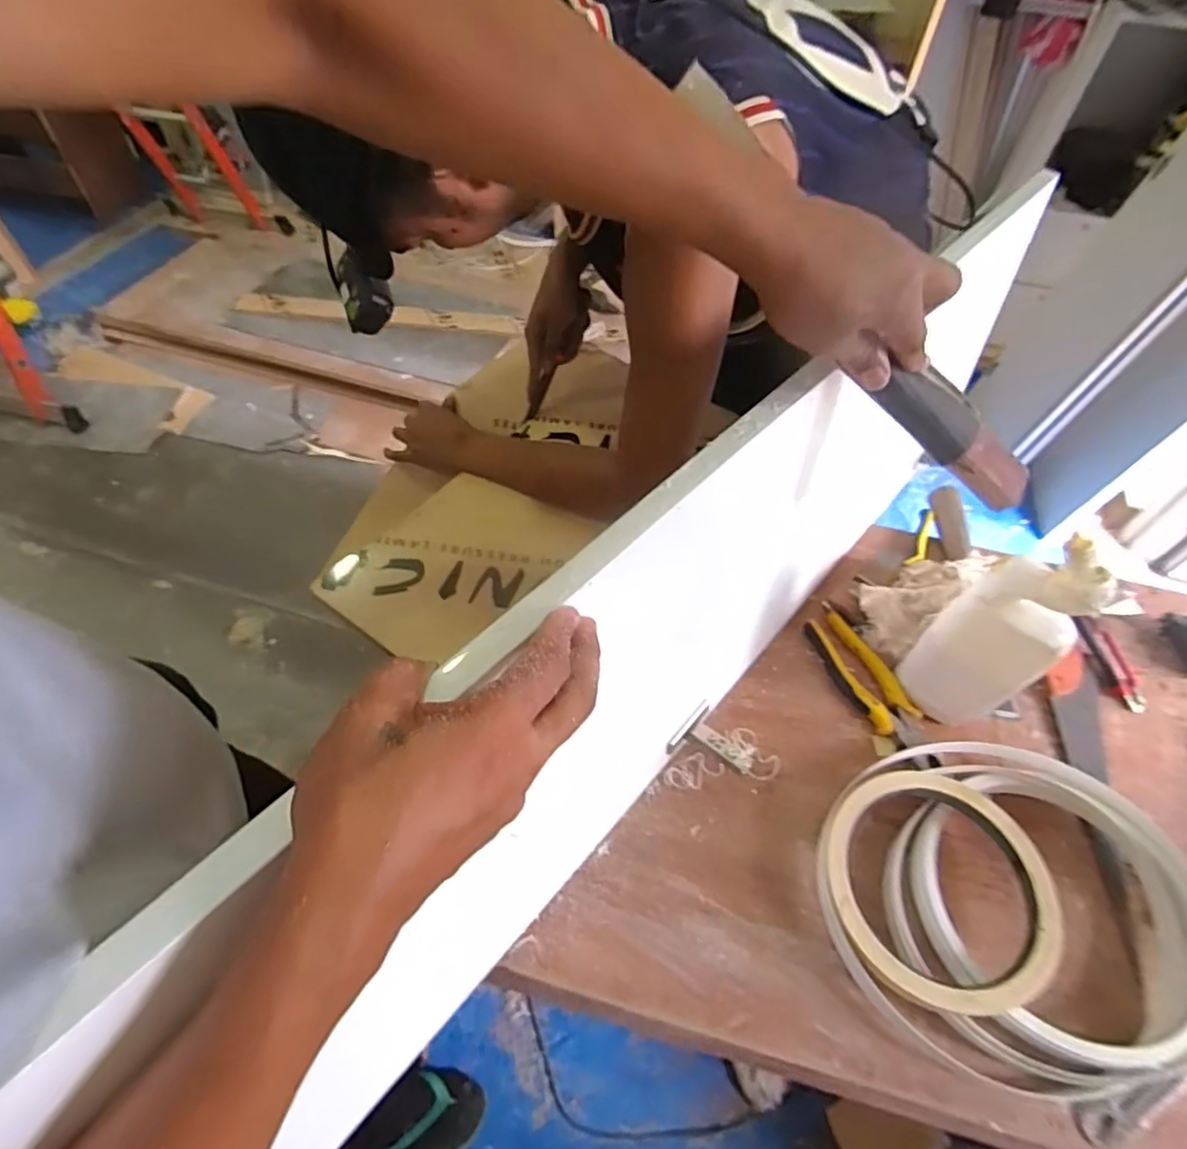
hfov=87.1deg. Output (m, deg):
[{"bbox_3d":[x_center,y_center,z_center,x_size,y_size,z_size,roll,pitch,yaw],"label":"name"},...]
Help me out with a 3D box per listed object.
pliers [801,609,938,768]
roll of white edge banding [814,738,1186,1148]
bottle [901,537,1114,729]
[{"bbox_3d":[0.308,0.123,0.686,0.052,0.024,0.189,-17,55,-15],"label":"pliers"},{"bbox_3d":[0.368,0.293,0.539,0.297,0.060,0.303,1,53,-2],"label":"roll of white edge banding"},{"bbox_3d":[0.370,0.061,0.578,0.051,0.239,0.091,-21,57,-17],"label":"bottle"}]

